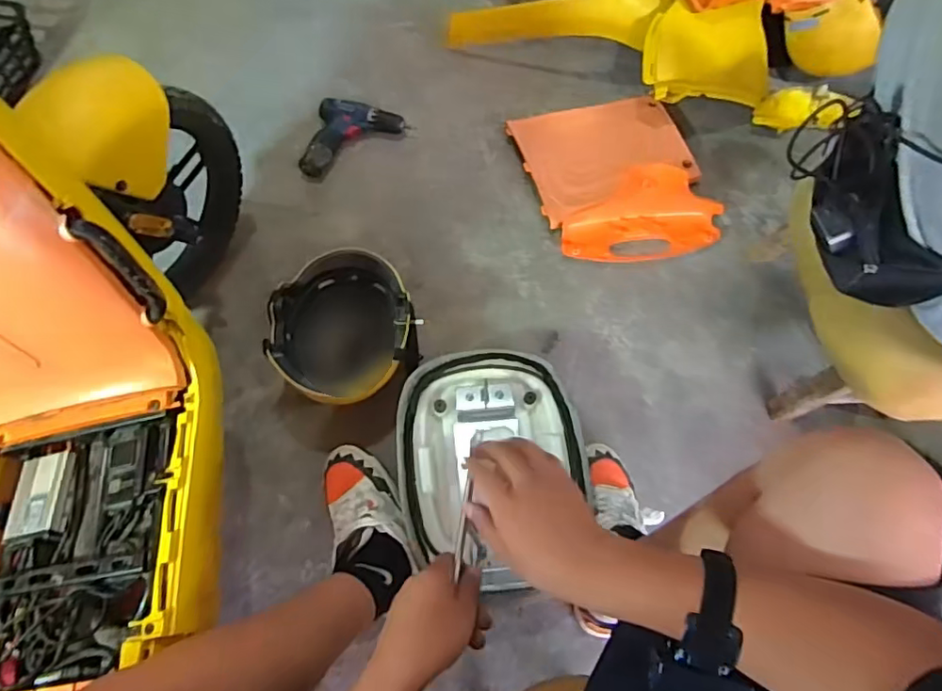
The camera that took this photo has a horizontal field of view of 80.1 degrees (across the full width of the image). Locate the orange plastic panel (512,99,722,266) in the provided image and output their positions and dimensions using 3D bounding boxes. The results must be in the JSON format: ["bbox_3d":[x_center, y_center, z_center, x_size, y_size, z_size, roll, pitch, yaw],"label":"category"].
[{"bbox_3d":[0.294,-0.349,1.097,0.331,0.125,0.383,-16,70,-8],"label":"orange plastic panel"}]

